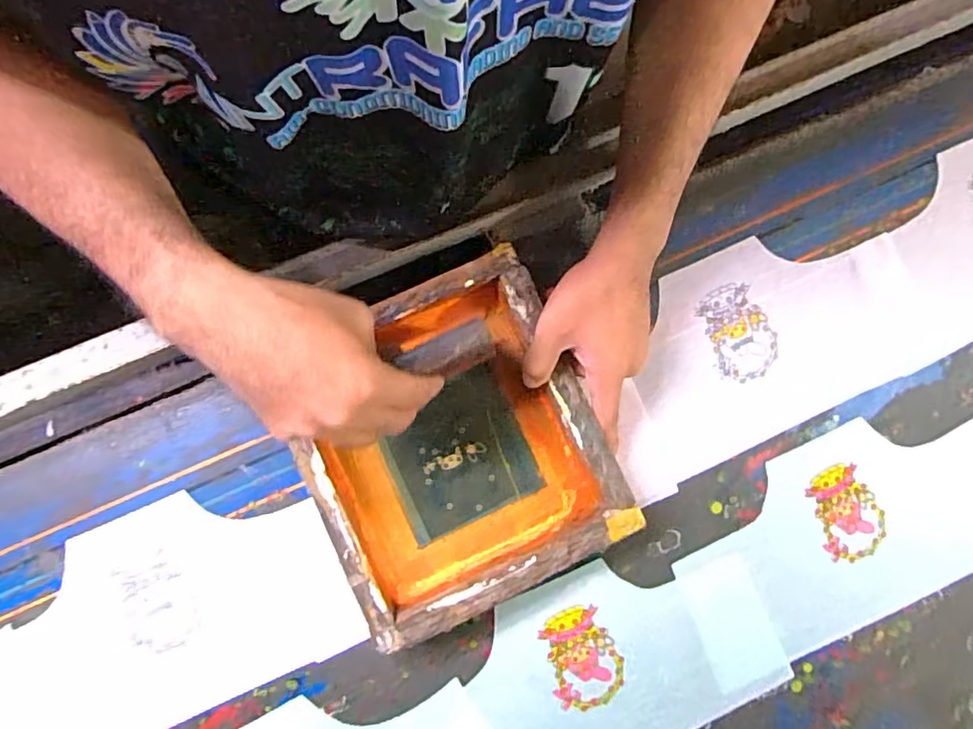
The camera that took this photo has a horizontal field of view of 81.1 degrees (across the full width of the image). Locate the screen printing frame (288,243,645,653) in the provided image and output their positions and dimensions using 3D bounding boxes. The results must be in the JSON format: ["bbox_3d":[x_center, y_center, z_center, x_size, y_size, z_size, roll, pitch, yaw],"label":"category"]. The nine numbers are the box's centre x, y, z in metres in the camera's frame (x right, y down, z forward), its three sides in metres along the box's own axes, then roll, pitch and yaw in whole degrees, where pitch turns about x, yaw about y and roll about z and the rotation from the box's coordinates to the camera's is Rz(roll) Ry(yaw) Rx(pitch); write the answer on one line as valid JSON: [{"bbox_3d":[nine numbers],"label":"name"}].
[{"bbox_3d":[-0.032,0.063,0.452,0.213,0.048,0.239,-25,90,-5],"label":"screen printing frame"}]

